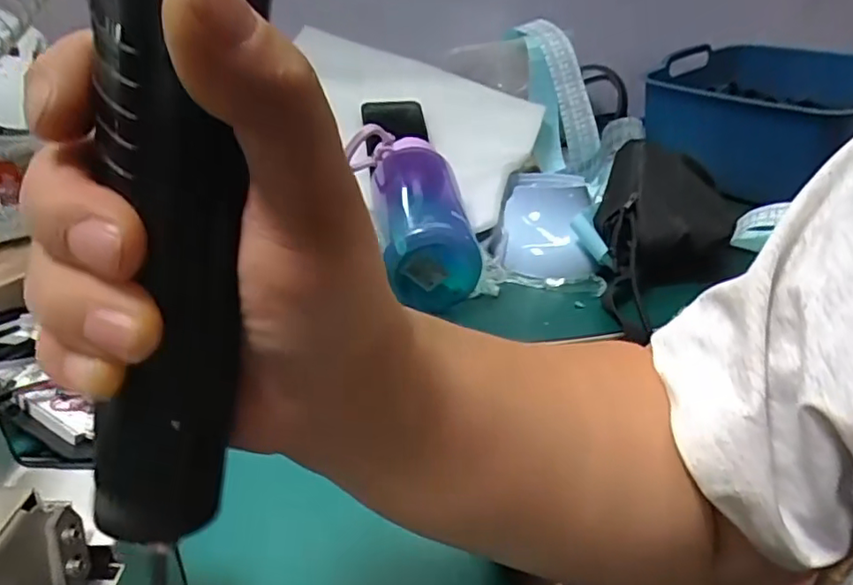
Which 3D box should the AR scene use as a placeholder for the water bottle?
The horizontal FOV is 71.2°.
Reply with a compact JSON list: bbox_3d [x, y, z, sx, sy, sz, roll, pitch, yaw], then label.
[{"bbox_3d":[-0.010,-0.072,0.566,0.098,0.105,0.197,-1,40,-4],"label":"water bottle"}]

